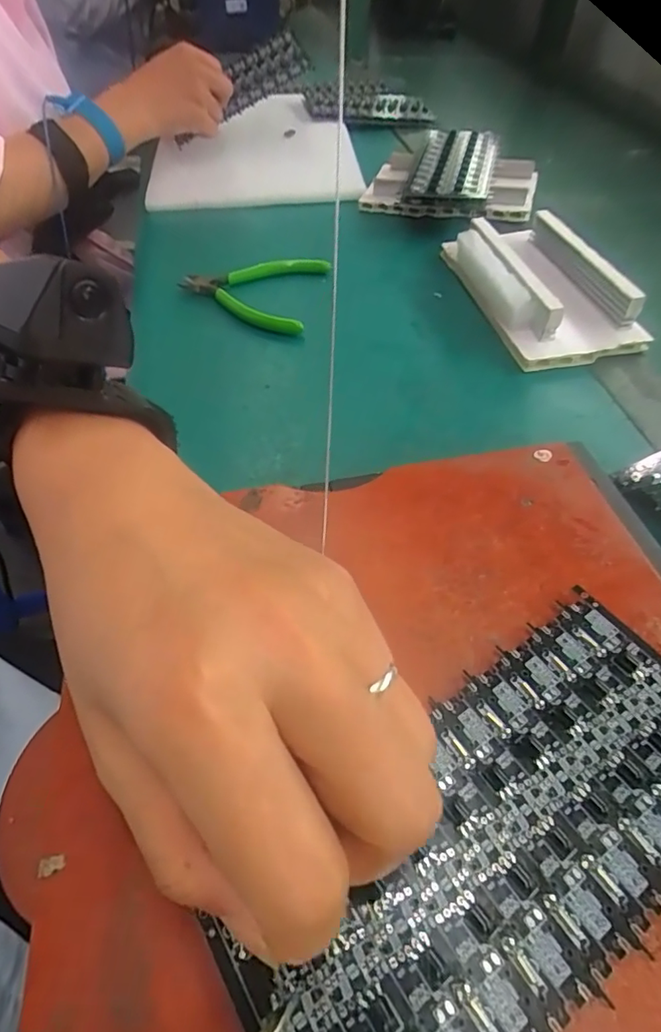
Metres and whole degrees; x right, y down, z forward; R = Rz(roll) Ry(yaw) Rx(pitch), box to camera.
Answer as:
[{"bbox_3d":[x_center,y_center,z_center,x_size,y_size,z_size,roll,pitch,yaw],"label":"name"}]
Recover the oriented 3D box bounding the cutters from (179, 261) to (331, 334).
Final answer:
[{"bbox_3d":[-0.066,-0.177,0.415,0.112,0.017,0.094,12,51,7],"label":"cutters"}]

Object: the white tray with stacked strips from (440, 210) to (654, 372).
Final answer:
[{"bbox_3d":[0.149,-0.177,0.392,0.096,0.042,0.171,-14,53,-14],"label":"white tray with stacked strips"}]

